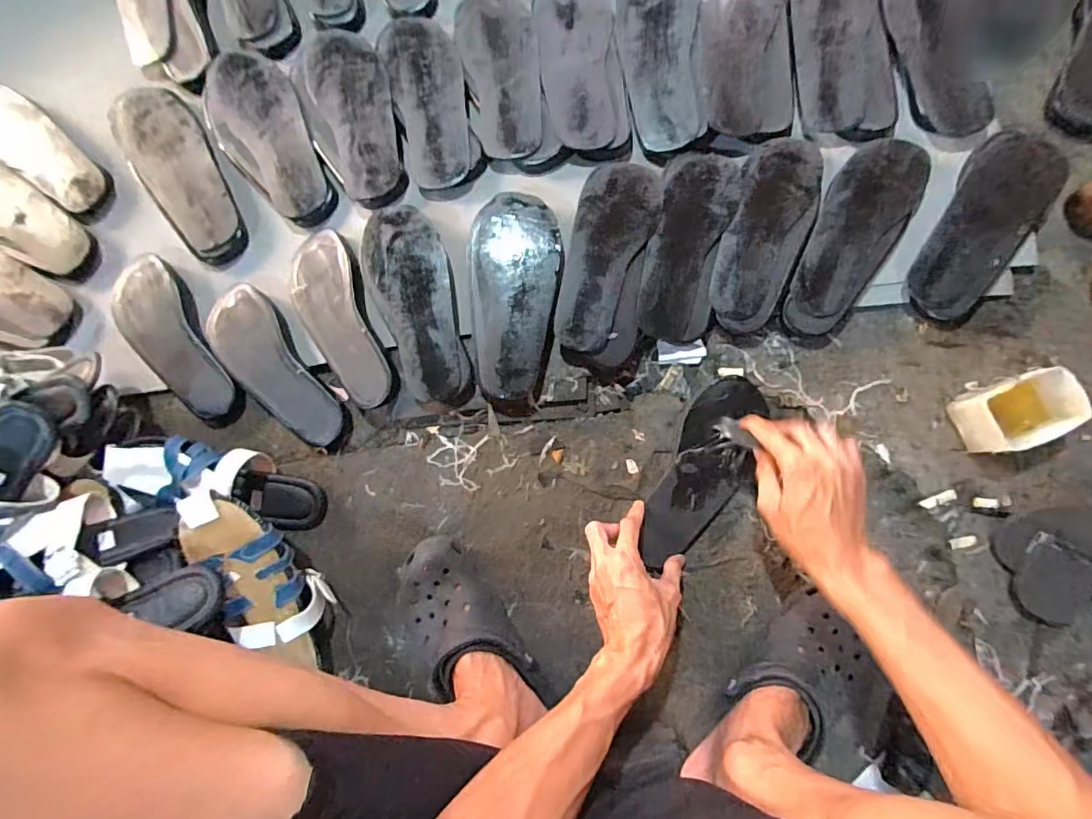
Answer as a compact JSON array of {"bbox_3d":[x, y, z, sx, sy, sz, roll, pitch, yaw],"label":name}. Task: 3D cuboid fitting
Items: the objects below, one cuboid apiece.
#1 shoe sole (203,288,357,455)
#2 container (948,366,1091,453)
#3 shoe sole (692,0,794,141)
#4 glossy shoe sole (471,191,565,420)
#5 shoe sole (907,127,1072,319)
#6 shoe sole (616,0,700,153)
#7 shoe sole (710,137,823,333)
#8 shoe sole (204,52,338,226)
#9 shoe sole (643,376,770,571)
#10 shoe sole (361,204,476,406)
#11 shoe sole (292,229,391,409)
[{"bbox_3d":[-0.334,-0.045,0.611,0.092,0.021,0.226,-35,82,0],"label":"shoe sole"},{"bbox_3d":[0.515,0.001,0.549,0.103,0.054,0.067,-18,82,2],"label":"container"},{"bbox_3d":[0.242,-0.457,0.614,0.117,0.013,0.256,0,83,4],"label":"shoe sole"},{"bbox_3d":[-0.034,-0.122,0.579,0.101,0.044,0.244,-1,83,4],"label":"glossy shoe sole"},{"bbox_3d":[0.509,-0.212,0.578,0.108,0.038,0.241,32,87,7],"label":"shoe sole"},{"bbox_3d":[0.138,-0.449,0.622,0.095,0.013,0.266,1,84,4],"label":"shoe sole"},{"bbox_3d":[0.260,-0.211,0.595,0.091,0.016,0.241,19,85,6],"label":"shoe sole"},{"bbox_3d":[-0.363,-0.353,0.650,0.114,0.016,0.265,-27,82,1],"label":"shoe sole"},{"bbox_3d":[0.180,0.072,0.568,0.087,0.011,0.223,25,88,6],"label":"shoe sole"},{"bbox_3d":[-0.153,-0.122,0.587,0.096,0.035,0.237,-13,83,3],"label":"shoe sole"},{"bbox_3d":[-0.253,-0.109,0.610,0.080,0.033,0.230,-22,82,1],"label":"shoe sole"}]

